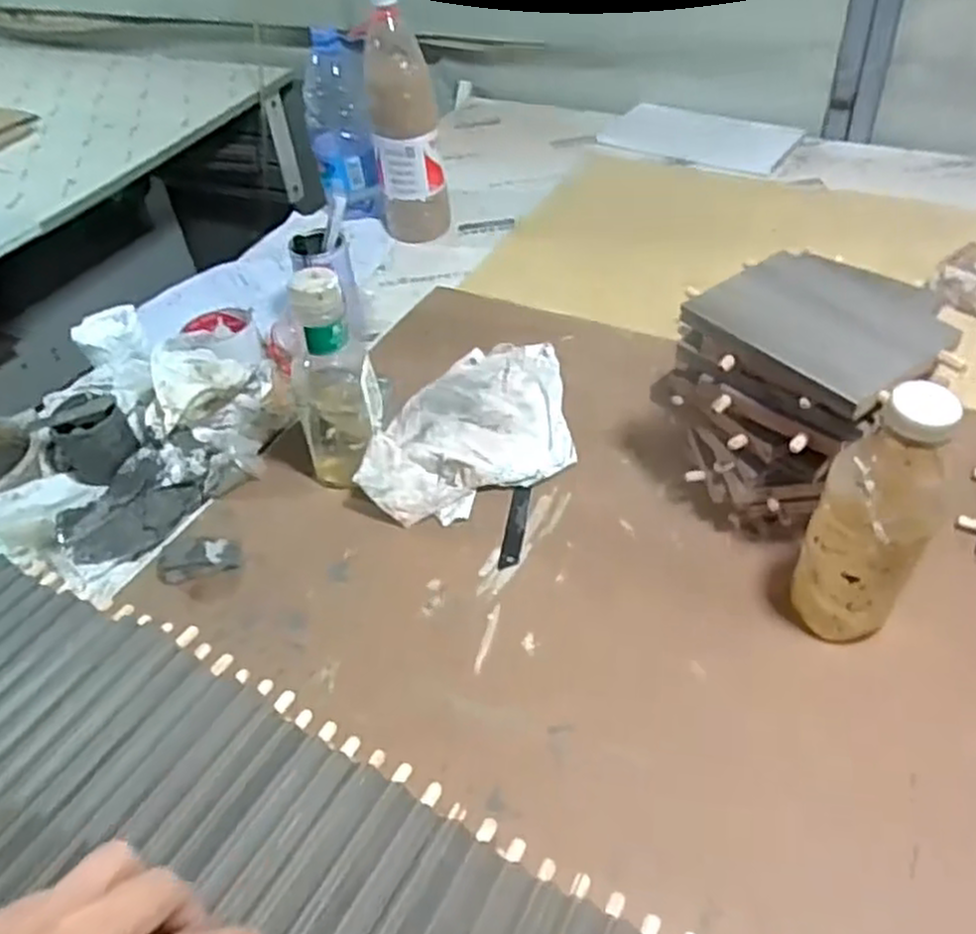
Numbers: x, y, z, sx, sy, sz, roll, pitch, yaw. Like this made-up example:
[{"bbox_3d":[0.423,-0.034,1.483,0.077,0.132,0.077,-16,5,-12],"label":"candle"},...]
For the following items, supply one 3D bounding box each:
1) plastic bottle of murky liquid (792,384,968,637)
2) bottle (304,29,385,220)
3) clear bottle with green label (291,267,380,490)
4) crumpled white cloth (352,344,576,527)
[{"bbox_3d":[0.260,0.032,0.533,0.076,0.209,0.083,24,51,27],"label":"plastic bottle of murky liquid"},{"bbox_3d":[-0.196,-0.455,1.093,0.096,0.230,0.072,4,44,10],"label":"bottle"},{"bbox_3d":[-0.131,-0.067,0.680,0.073,0.205,0.069,-16,45,-11],"label":"clear bottle with green label"},{"bbox_3d":[-0.016,-0.050,0.765,0.188,0.052,0.240,-2,44,3],"label":"crumpled white cloth"}]

